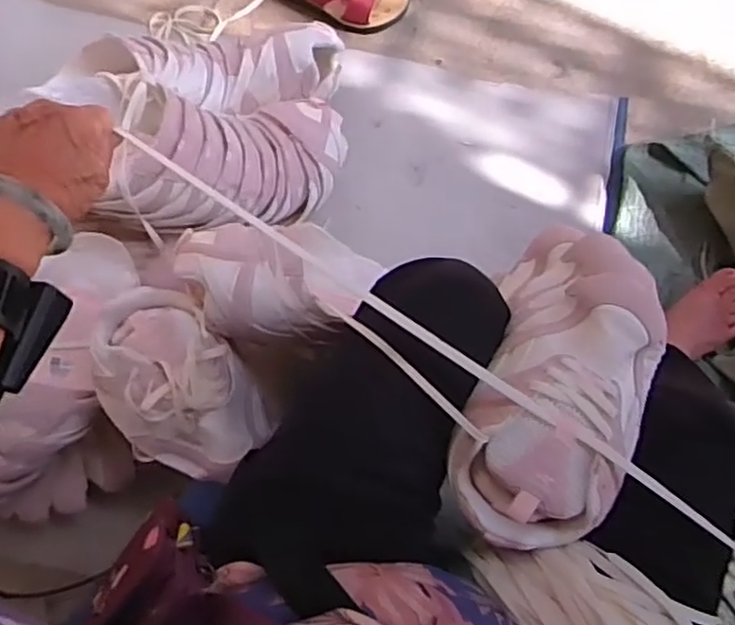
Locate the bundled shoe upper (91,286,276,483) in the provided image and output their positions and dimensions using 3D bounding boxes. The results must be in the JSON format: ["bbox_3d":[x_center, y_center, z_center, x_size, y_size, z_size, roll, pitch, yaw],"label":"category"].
[{"bbox_3d":[-0.199,0.067,0.688,0.132,0.092,0.185,-32,81,-6],"label":"bundled shoe upper"}]

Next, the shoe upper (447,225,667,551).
[{"bbox_3d":[0.158,0.047,0.535,0.122,0.108,0.266,21,60,4],"label":"shoe upper"}]

